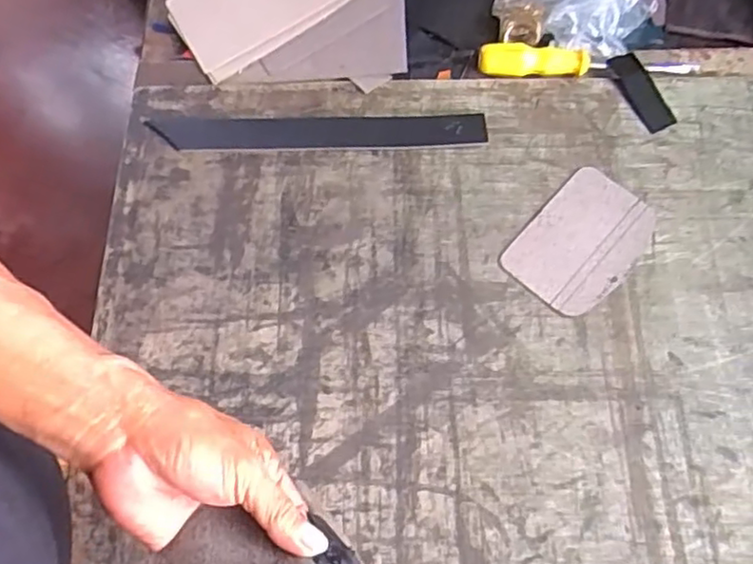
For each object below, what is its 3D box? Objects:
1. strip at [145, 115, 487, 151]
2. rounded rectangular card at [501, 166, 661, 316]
[{"bbox_3d":[-0.051,-0.134,0.567,0.291,0.004,0.036,1,68,0],"label":"strip"},{"bbox_3d":[0.169,-0.034,0.525,0.083,0.005,0.127,40,74,14],"label":"rounded rectangular card"}]

